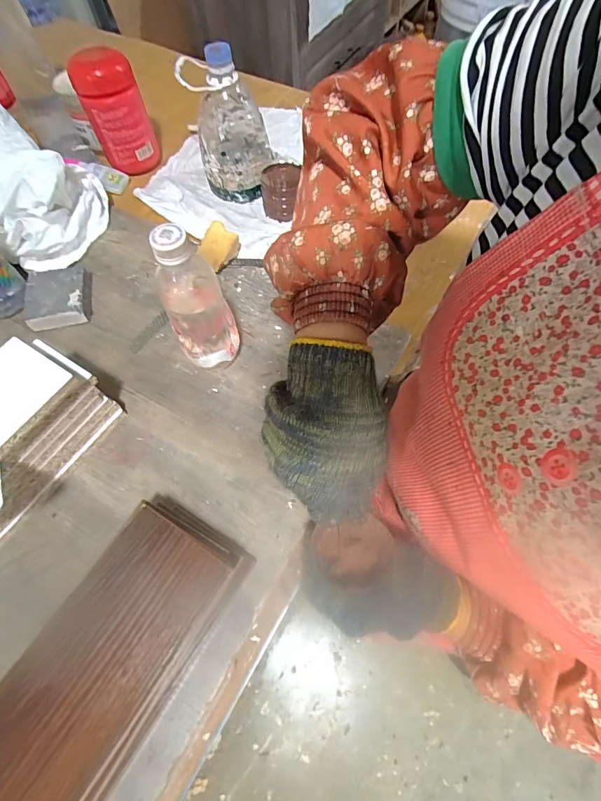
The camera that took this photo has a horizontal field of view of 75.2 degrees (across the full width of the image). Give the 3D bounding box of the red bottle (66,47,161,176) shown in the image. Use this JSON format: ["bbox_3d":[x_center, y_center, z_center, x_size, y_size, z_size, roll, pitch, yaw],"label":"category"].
[{"bbox_3d":[-0.266,-0.417,0.571,0.083,0.129,0.068,-22,65,-11],"label":"red bottle"}]

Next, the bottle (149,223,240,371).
[{"bbox_3d":[-0.101,-0.094,0.384,0.060,0.170,0.050,-23,64,-11],"label":"bottle"}]

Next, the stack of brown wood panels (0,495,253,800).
[{"bbox_3d":[-0.202,0.285,0.247,0.106,0.065,0.465,27,67,18],"label":"stack of brown wood panels"}]

